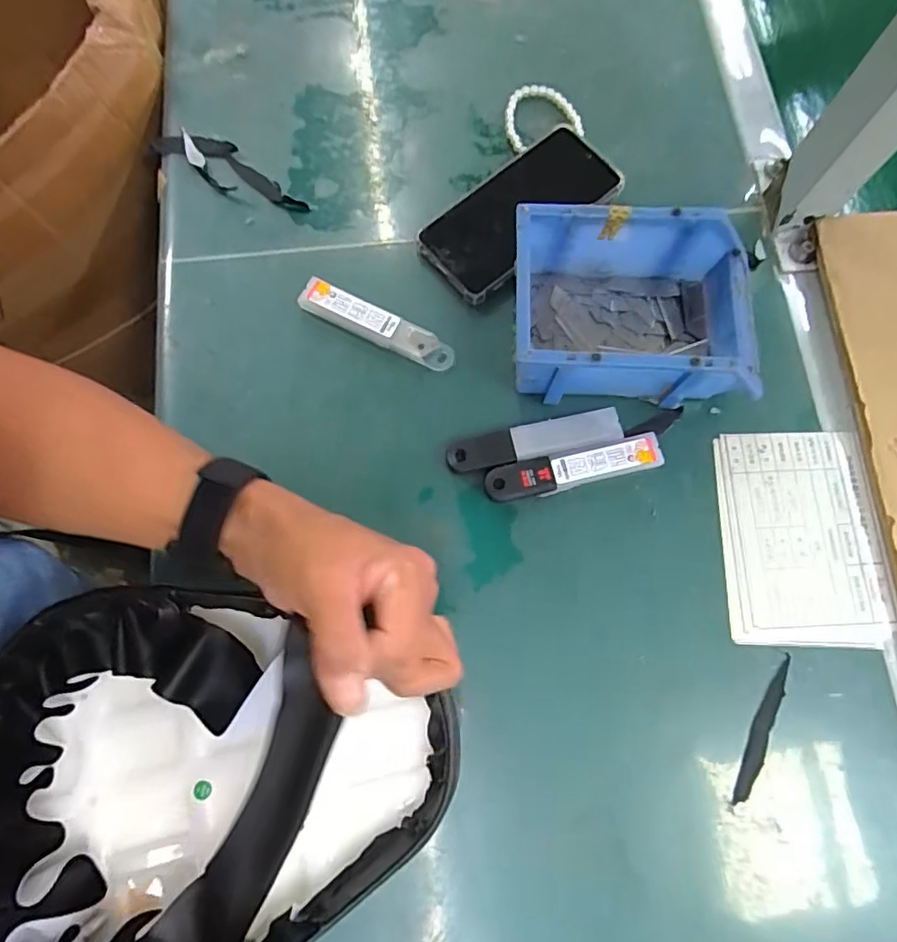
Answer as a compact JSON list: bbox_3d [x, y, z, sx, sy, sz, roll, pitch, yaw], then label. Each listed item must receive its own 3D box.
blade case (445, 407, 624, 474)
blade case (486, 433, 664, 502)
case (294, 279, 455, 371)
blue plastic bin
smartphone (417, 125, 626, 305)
[{"bbox_3d":[0.062,-0.021,0.413,0.126,0.006,0.027,-14,77,-2],"label":"blade case"},{"bbox_3d":[0.090,-0.001,0.409,0.126,0.009,0.026,-13,77,-2],"label":"blade case"},{"bbox_3d":[-0.055,-0.112,0.437,0.124,0.010,0.026,26,79,7],"label":"case"},{"bbox_3d":[0.132,-0.113,0.401,0.167,0.068,0.113,2,77,2],"label":"blue plastic bin"},{"bbox_3d":[0.056,-0.210,0.457,0.163,0.013,0.080,-39,79,-8],"label":"smartphone"}]

